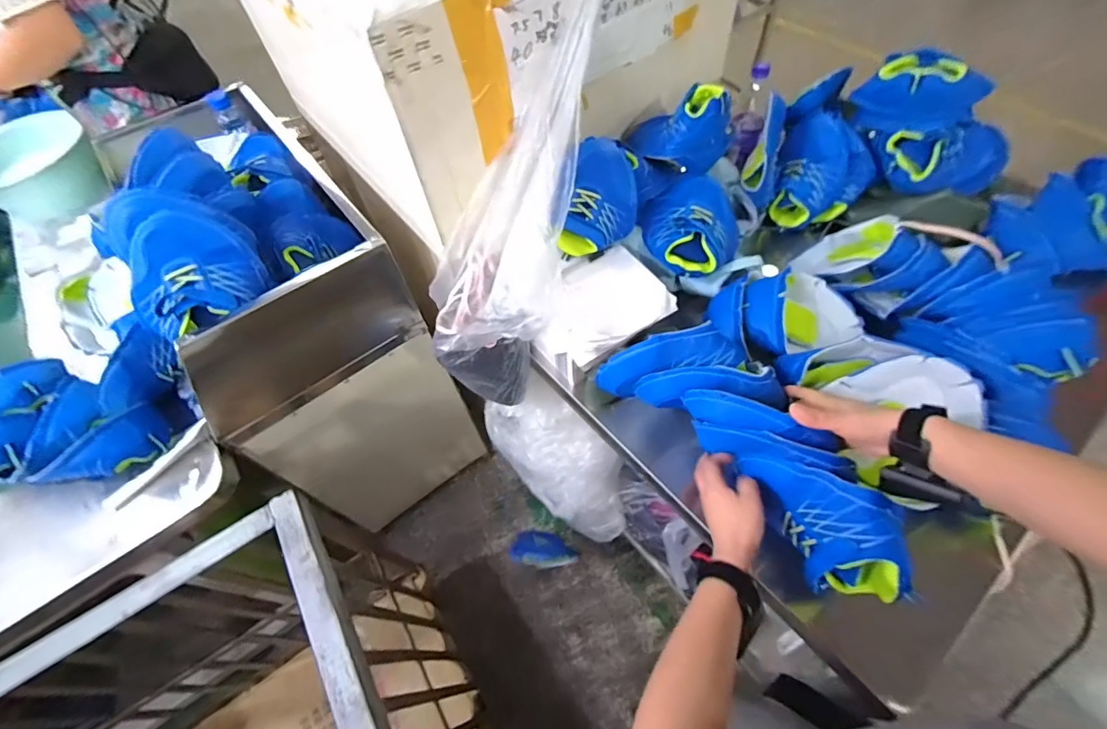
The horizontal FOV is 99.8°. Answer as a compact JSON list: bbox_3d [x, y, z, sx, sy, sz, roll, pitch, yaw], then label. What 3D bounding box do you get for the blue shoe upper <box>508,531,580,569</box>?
[{"bbox_3d":[-0.022,0.459,1.148,0.164,0.029,0.077,11,59,-3],"label":"blue shoe upper"}]

